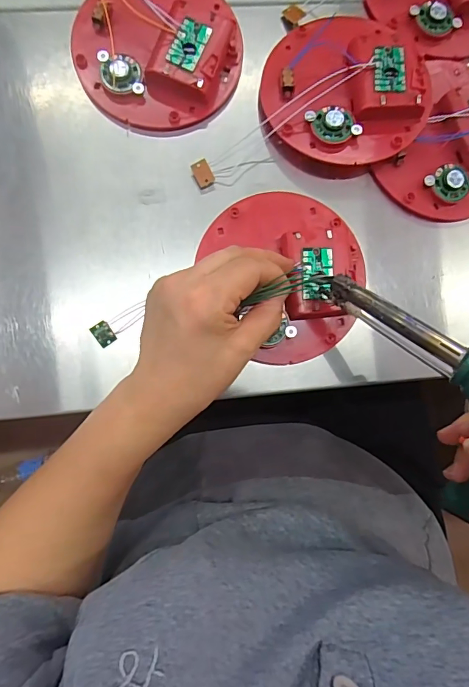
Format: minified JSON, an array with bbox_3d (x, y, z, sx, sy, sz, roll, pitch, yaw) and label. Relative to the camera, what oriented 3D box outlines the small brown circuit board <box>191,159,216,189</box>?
[{"bbox_3d":[-0.023,-0.124,0.314,0.013,0.004,0.017,-26,99,4],"label":"small brown circuit board"}]

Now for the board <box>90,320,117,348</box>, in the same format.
[{"bbox_3d":[-0.092,-0.006,0.300,0.012,0.005,0.016,-34,90,-5],"label":"board"}]

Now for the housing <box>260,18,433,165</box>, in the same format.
[{"bbox_3d":[0.080,-0.189,0.308,0.111,0.025,0.117,0,87,-4],"label":"housing"}]

